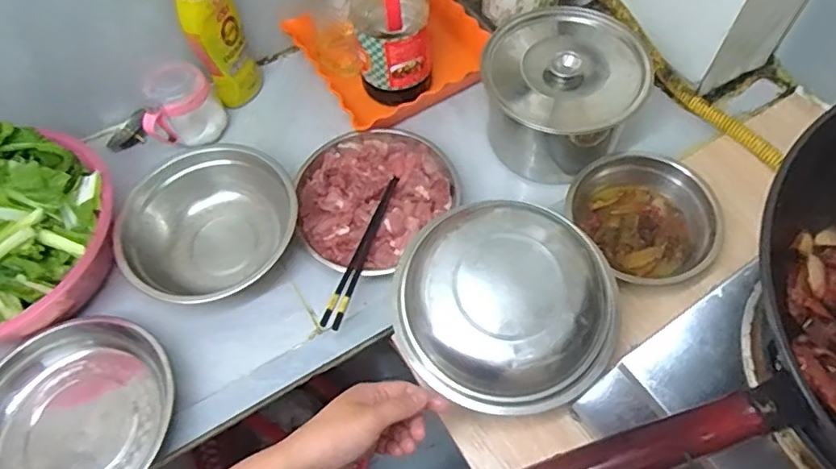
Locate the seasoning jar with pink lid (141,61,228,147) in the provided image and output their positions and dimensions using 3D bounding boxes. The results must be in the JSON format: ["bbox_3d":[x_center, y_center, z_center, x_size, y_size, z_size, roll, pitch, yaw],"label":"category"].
[{"bbox_3d":[-0.324,-0.170,0.793,0.083,0.096,0.078,-1,62,2],"label":"seasoning jar with pink lid"}]

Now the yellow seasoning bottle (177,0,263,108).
[{"bbox_3d":[-0.265,-0.264,0.774,0.068,0.217,0.062,-25,64,-11],"label":"yellow seasoning bottle"}]

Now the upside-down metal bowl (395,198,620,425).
[{"bbox_3d":[0.089,0.067,0.597,0.218,0.076,0.208,-1,62,2],"label":"upside-down metal bowl"}]

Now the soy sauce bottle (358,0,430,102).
[{"bbox_3d":[-0.035,-0.277,0.733,0.095,0.238,0.084,-3,62,1],"label":"soy sauce bottle"}]

